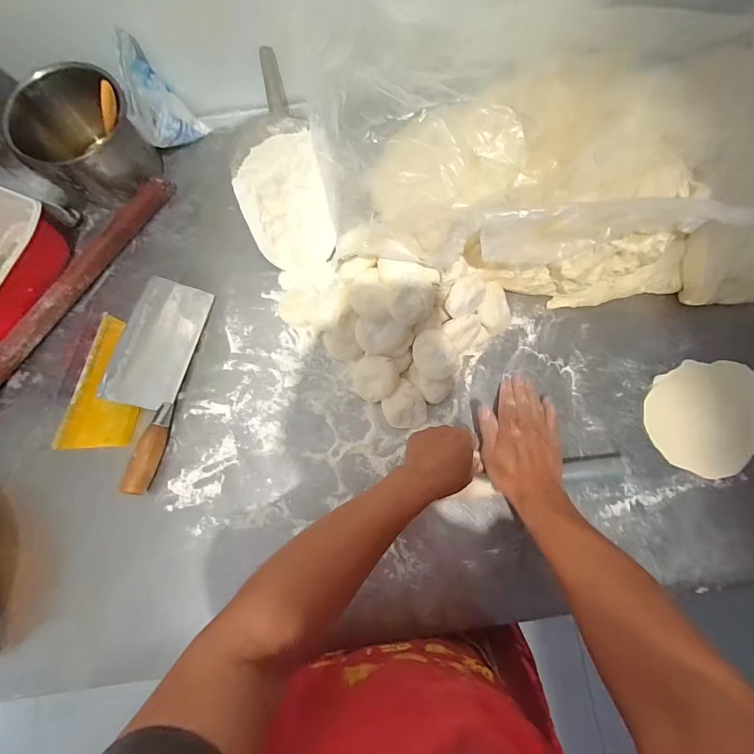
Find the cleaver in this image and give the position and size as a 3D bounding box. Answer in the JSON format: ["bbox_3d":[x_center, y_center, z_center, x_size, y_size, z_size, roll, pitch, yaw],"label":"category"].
[{"bbox_3d":[-0.309,0.002,0.502,0.094,0.035,0.277,11,81,4],"label":"cleaver"}]

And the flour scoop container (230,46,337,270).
[{"bbox_3d":[-0.144,-0.304,0.528,0.115,0.074,0.291,-17,80,-1],"label":"flour scoop container"}]

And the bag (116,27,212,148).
[{"bbox_3d":[-0.313,-0.392,0.532,0.078,0.129,0.088,-31,81,-3],"label":"bag"}]

